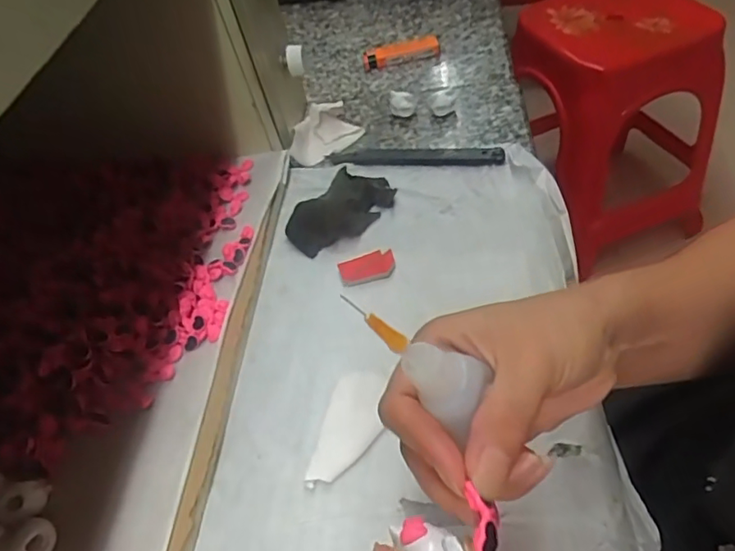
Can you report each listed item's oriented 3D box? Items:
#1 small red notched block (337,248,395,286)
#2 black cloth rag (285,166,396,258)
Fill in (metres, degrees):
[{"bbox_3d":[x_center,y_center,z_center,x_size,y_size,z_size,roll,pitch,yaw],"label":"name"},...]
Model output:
[{"bbox_3d":[0.000,-0.004,0.394,0.039,0.010,0.023,-13,48,0],"label":"small red notched block"},{"bbox_3d":[-0.020,-0.054,0.420,0.086,0.017,0.043,-38,53,-20],"label":"black cloth rag"}]

